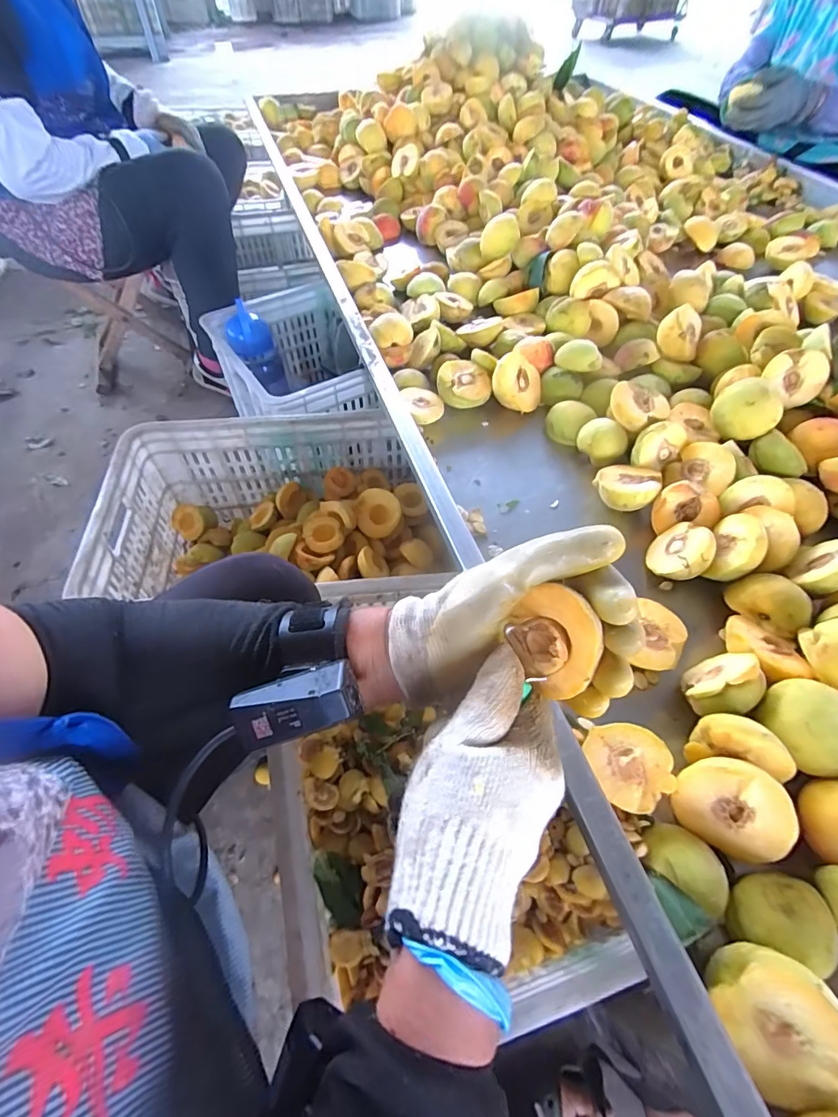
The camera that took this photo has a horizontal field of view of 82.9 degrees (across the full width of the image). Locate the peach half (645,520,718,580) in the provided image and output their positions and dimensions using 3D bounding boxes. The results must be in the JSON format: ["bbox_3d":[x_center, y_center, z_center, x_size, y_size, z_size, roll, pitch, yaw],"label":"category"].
[{"bbox_3d":[0.250,-0.005,0.452,0.057,0.025,0.058,-40,27,22],"label":"peach half"}]

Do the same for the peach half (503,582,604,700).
[{"bbox_3d":[0.080,0.043,0.264,0.029,0.053,0.050,-14,59,-42],"label":"peach half"}]

